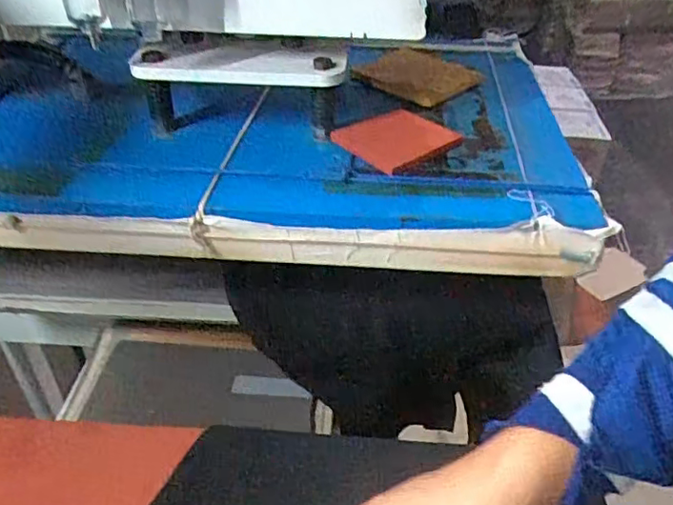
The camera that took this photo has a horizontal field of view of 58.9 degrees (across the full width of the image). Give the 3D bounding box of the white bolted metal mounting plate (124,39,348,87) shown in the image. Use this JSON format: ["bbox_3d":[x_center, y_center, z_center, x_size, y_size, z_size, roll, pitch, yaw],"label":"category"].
[{"bbox_3d":[-0.082,-0.160,0.502,0.177,0.013,0.039,1,73,2],"label":"white bolted metal mounting plate"}]

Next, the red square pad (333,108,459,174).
[{"bbox_3d":[0.054,-0.105,0.533,0.090,0.011,0.072,-27,45,-30],"label":"red square pad"}]

